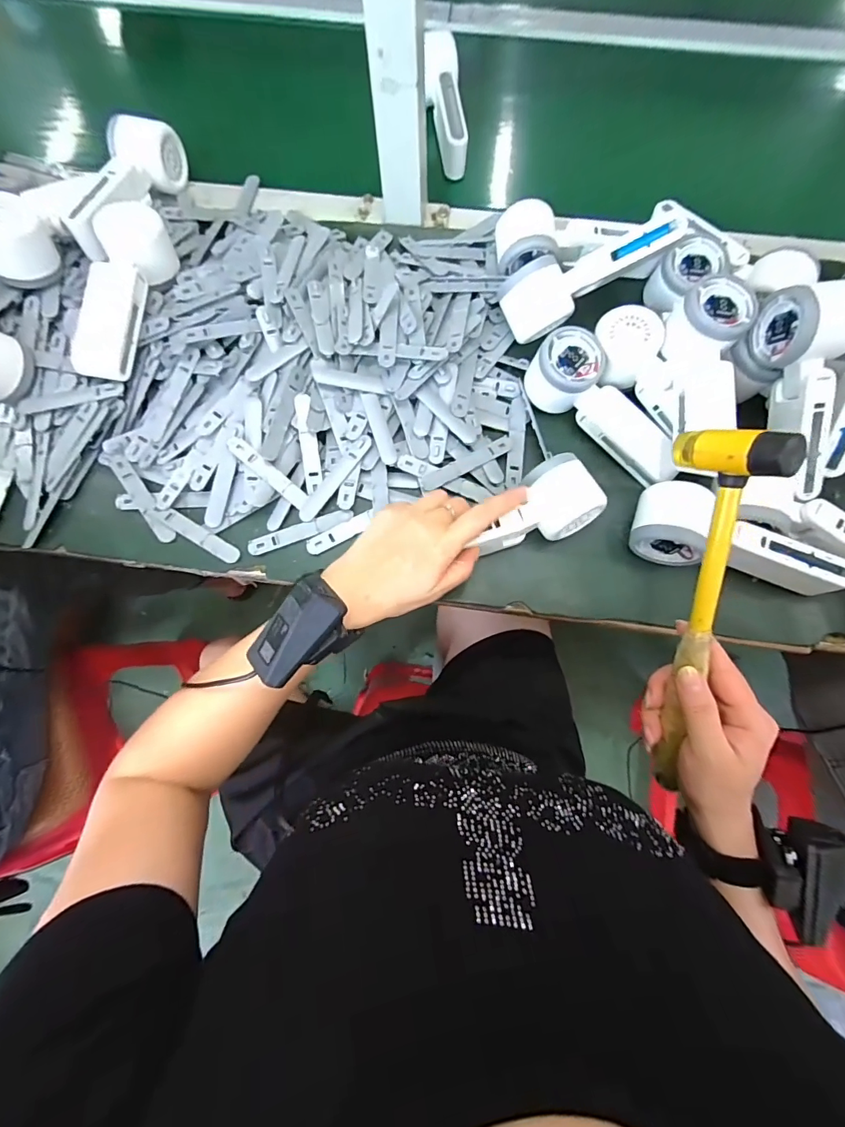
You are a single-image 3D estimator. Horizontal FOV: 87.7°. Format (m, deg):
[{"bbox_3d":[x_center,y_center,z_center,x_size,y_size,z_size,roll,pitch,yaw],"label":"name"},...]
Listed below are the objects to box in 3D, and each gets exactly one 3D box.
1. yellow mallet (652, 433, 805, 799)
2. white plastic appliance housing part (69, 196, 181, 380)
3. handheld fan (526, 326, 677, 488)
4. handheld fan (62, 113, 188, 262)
[{"bbox_3d":[0.184,0.047,0.290,0.033,0.055,0.258,-3,109,0],"label":"yellow mallet"},{"bbox_3d":[-0.281,-0.249,0.400,0.053,0.041,0.160,11,76,3],"label":"white plastic appliance housing part"},{"bbox_3d":[0.164,-0.141,0.394,0.156,0.048,0.063,43,80,11],"label":"handheld fan"},{"bbox_3d":[-0.307,-0.385,0.452,0.047,0.050,0.168,18,76,5],"label":"handheld fan"}]

